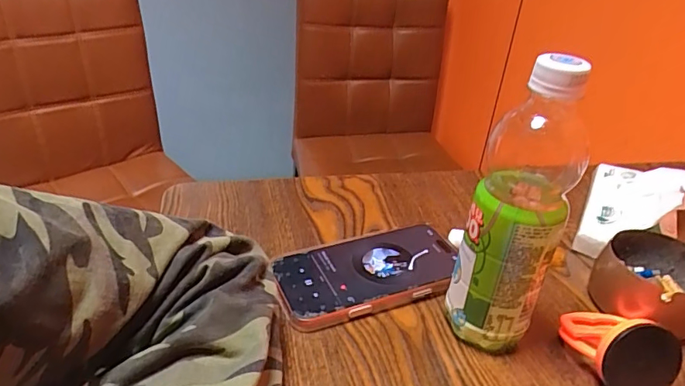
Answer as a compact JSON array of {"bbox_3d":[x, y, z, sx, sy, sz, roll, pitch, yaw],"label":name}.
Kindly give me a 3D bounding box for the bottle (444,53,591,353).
[{"bbox_3d":[0.118,0.015,0.338,0.058,0.212,0.063,17,33,18],"label":"bottle"}]

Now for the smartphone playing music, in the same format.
[{"bbox_3d":[0.024,0.067,0.425,0.165,0.017,0.080,-10,34,-24],"label":"smartphone playing music"}]

